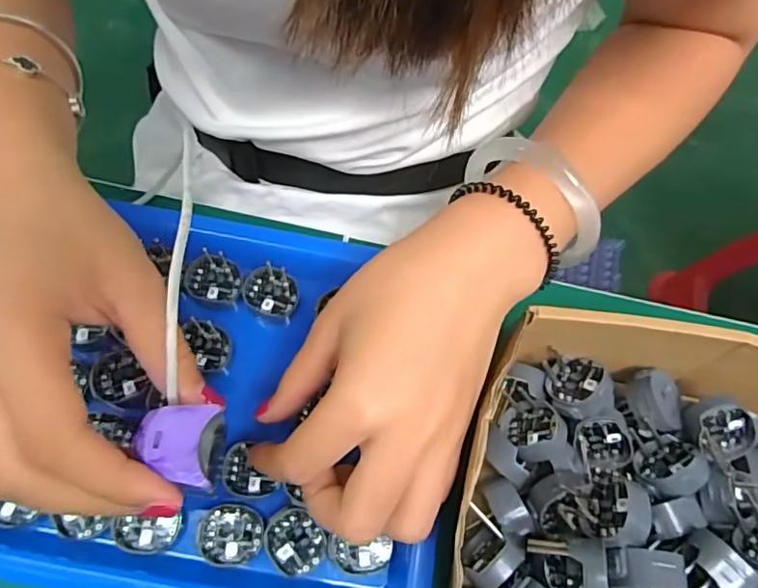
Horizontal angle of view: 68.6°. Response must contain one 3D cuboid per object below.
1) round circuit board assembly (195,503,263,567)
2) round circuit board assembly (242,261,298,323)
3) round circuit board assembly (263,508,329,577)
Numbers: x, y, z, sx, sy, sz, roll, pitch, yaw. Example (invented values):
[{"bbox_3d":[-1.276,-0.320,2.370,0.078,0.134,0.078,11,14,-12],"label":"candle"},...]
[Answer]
[{"bbox_3d":[-0.066,0.107,0.246,0.027,0.004,0.025,0,71,1],"label":"round circuit board assembly"},{"bbox_3d":[-0.056,-0.001,0.288,0.029,0.004,0.027,34,75,12],"label":"round circuit board assembly"},{"bbox_3d":[-0.038,0.111,0.247,0.024,0.004,0.028,-42,75,-13],"label":"round circuit board assembly"}]

